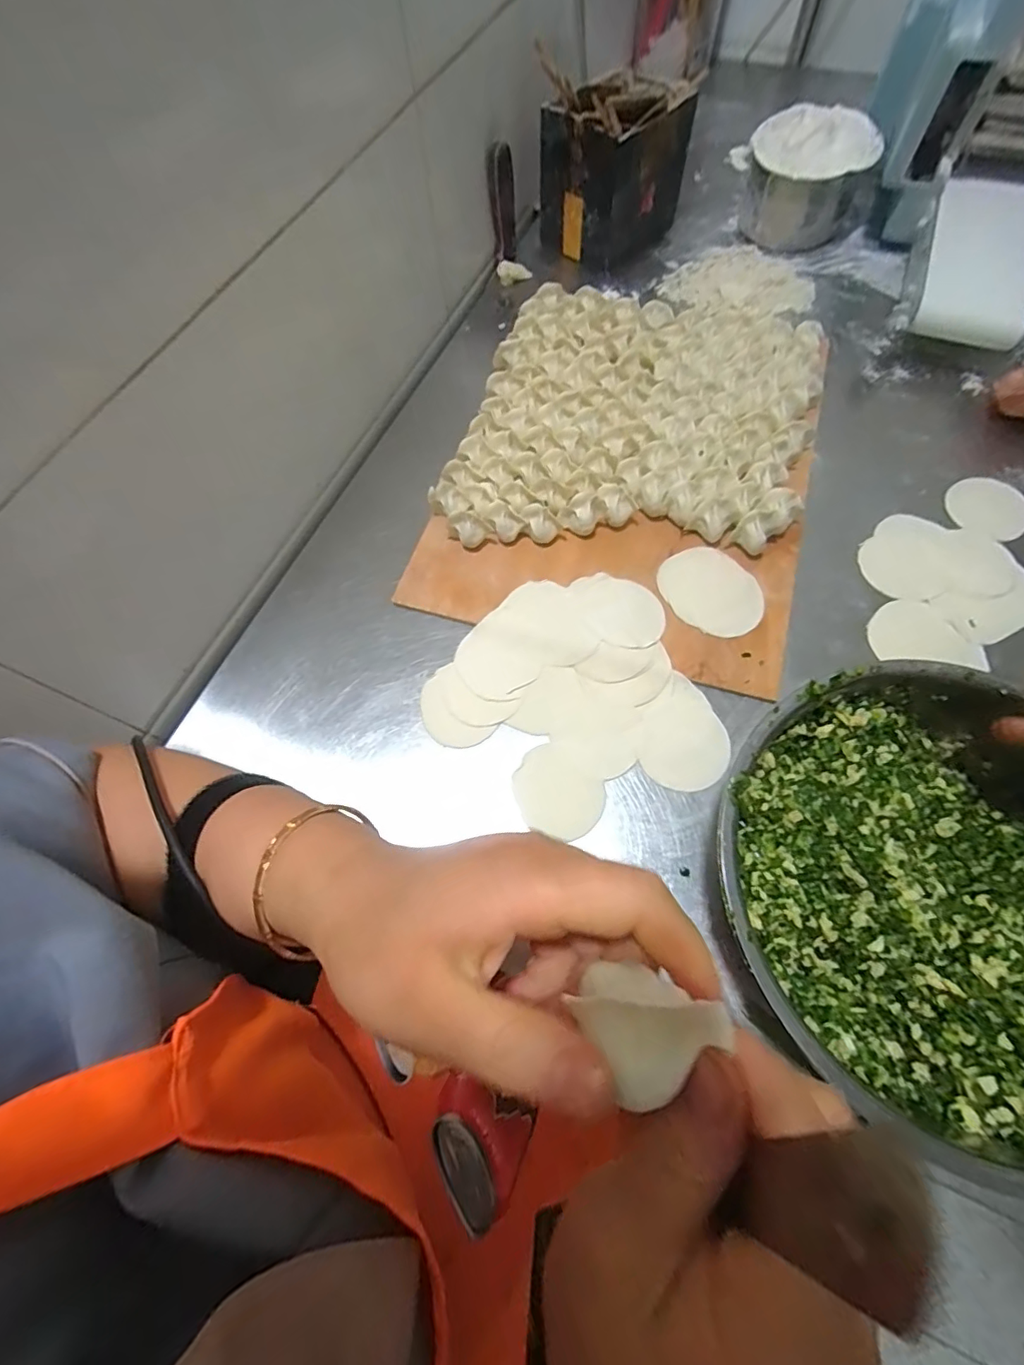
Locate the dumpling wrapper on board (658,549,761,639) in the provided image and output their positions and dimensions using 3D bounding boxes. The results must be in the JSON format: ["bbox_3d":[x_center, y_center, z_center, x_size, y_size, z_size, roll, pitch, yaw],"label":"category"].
[{"bbox_3d":[0.185,-0.085,0.491,0.080,0.004,0.095,-37,68,-13],"label":"dumpling wrapper on board"}]

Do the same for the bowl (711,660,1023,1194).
[{"bbox_3d":[0.278,0.126,0.346,0.273,0.089,0.252,-1,65,3],"label":"bowl"}]

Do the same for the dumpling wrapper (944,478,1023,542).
[{"bbox_3d":[0.467,-0.171,0.519,0.074,0.004,0.076,-1,65,3],"label":"dumpling wrapper"}]

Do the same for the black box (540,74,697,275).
[{"bbox_3d":[0.127,-0.644,0.661,0.124,0.156,0.141,38,73,18],"label":"black box"}]

